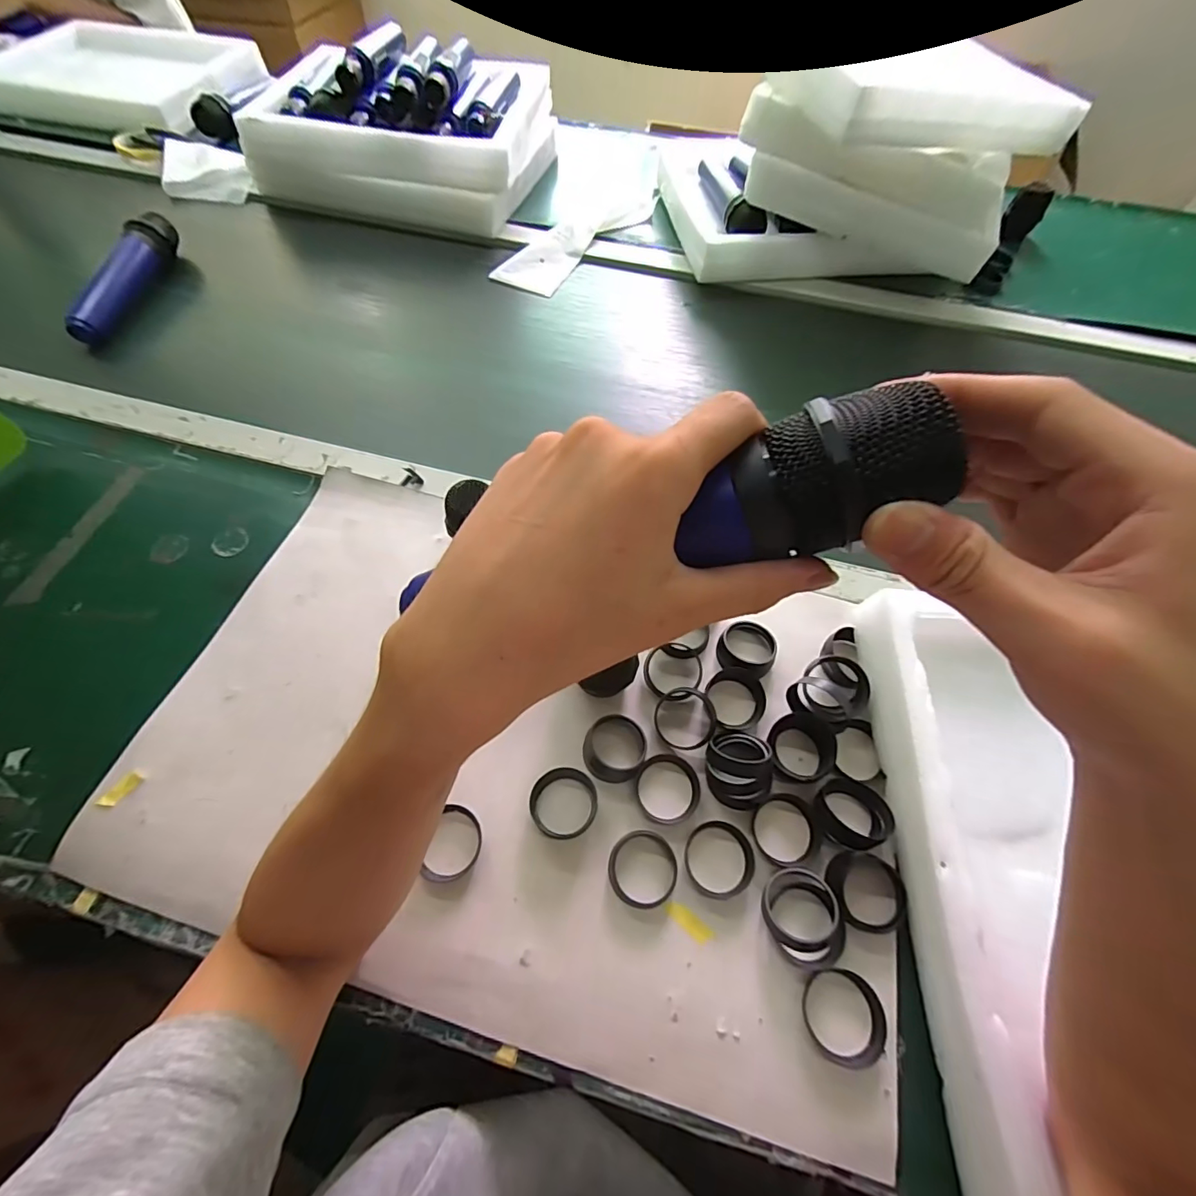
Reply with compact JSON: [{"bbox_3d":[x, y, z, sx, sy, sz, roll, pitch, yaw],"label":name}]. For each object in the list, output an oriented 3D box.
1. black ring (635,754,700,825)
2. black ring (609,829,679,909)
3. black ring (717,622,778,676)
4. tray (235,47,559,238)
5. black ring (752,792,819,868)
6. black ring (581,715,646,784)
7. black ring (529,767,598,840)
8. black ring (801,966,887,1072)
[{"bbox_3d":[0.047,0.130,0.347,0.042,0.007,0.045,1,61,-1],"label":"black ring"},{"bbox_3d":[0.029,0.172,0.324,0.043,0.006,0.044,1,61,-1],"label":"black ring"},{"bbox_3d":[0.114,0.038,0.395,0.042,0.017,0.043,1,61,-1],"label":"black ring"},{"bbox_3d":[-0.268,-0.680,0.747,0.366,0.096,0.315,10,61,4],"label":"tray"},{"bbox_3d":[0.124,0.152,0.338,0.043,0.012,0.043,1,61,-1],"label":"black ring"},{"bbox_3d":[0.013,0.104,0.357,0.042,0.012,0.046,1,61,-1],"label":"black ring"},{"bbox_3d":[-0.023,0.137,0.340,0.044,0.009,0.043,1,61,-1],"label":"black ring"},{"bbox_3d":[0.140,0.237,0.289,0.043,0.011,0.045,1,61,-1],"label":"black ring"}]

